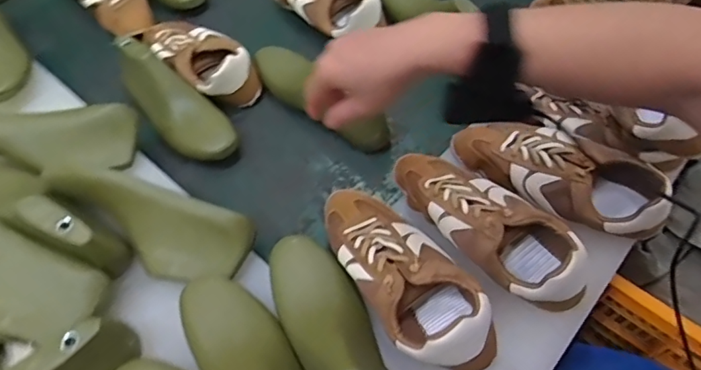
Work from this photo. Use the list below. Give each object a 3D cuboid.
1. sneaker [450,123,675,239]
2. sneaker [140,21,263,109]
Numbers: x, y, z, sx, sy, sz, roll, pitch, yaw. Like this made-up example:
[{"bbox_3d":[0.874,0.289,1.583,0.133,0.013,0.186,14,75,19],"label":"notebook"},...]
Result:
[{"bbox_3d":[0.244,-0.020,0.581,0.233,0.076,0.096,35,66,20],"label":"sneaker"},{"bbox_3d":[-0.242,-0.207,0.766,0.235,0.063,0.098,36,66,20],"label":"sneaker"}]

